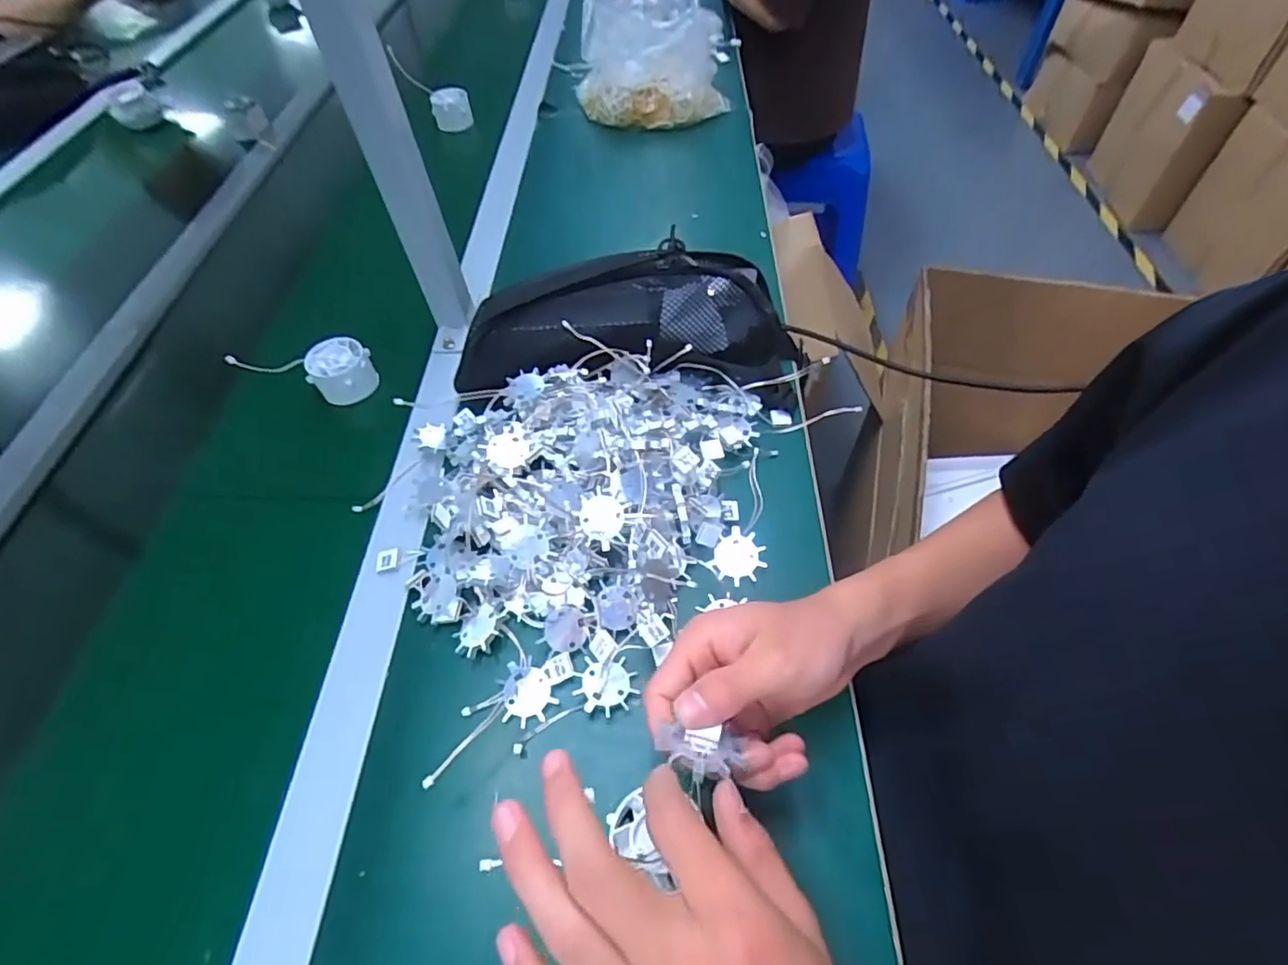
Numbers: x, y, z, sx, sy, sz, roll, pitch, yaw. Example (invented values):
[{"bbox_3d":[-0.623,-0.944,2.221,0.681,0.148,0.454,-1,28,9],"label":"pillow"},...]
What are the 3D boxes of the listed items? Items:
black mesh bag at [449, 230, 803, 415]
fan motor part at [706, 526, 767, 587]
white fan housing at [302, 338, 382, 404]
[{"bbox_3d":[-0.008,-0.141,0.524,0.283,0.079,0.148,-1,54,3],"label":"black mesh bag"},{"bbox_3d":[0.067,0.053,0.426,0.035,0.004,0.039,38,75,13],"label":"fan motor part"},{"bbox_3d":[-0.271,-0.101,0.539,0.052,0.040,0.046,-24,56,-13],"label":"white fan housing"}]

